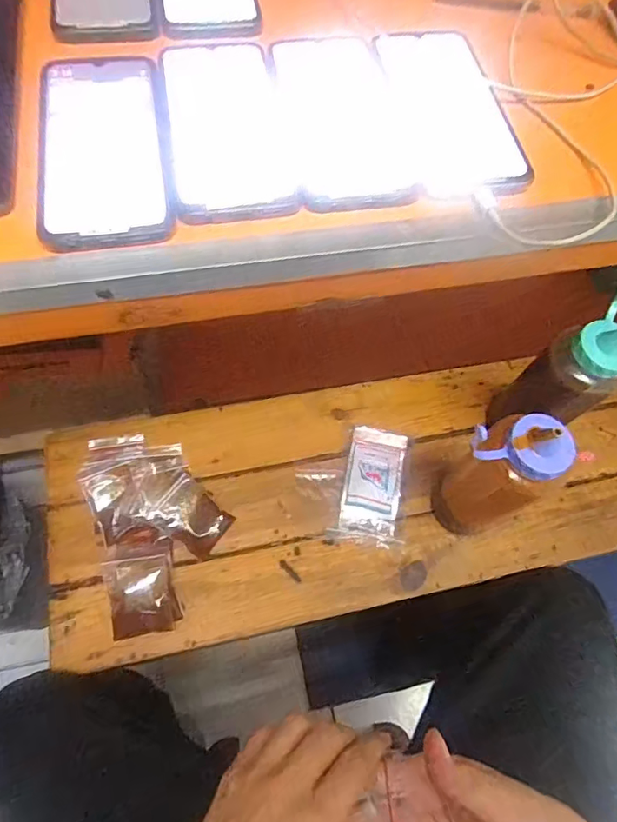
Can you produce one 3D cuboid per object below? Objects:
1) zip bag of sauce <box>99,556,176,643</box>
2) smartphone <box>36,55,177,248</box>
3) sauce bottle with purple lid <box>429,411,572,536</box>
[{"bbox_3d":[-0.193,0.211,0.573,0.070,0.024,0.082,-9,66,-7],"label":"zip bag of sauce"},{"bbox_3d":[-0.136,-0.176,0.334,0.080,0.009,0.170,-9,66,-7],"label":"smartphone"},{"bbox_3d":[0.198,0.073,0.547,0.066,0.225,0.084,-27,69,-15],"label":"sauce bottle with purple lid"}]

